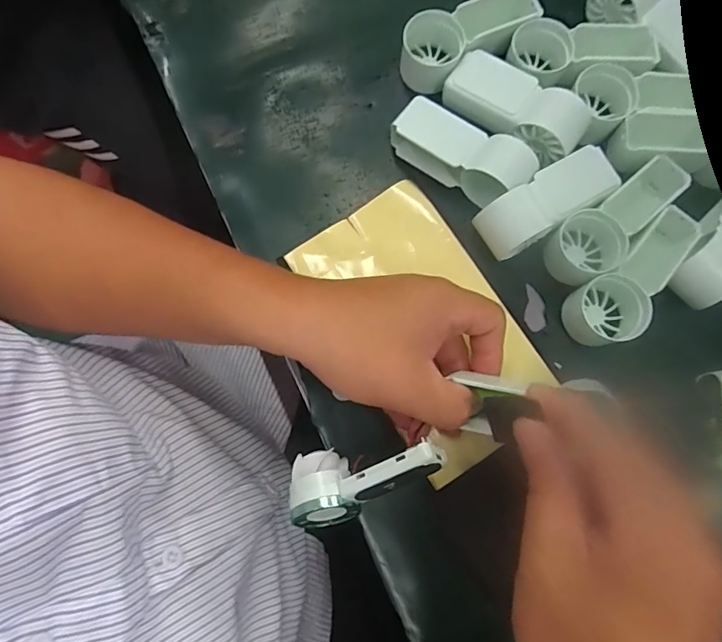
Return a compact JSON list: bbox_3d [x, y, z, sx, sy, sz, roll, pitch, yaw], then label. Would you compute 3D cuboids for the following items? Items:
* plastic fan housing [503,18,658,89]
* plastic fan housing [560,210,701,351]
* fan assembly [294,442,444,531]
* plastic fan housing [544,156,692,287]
[{"bbox_3d":[0.146,-0.176,0.326,0.091,0.034,0.048,-6,79,-3],"label":"plastic fan housing"},{"bbox_3d":[0.169,-0.027,0.297,0.040,0.034,0.099,44,81,7],"label":"plastic fan housing"},{"bbox_3d":[0.001,0.085,0.260,0.089,0.031,0.041,-23,79,21],"label":"fan assembly"},{"bbox_3d":[0.164,-0.062,0.305,0.099,0.034,0.038,-34,82,-7],"label":"plastic fan housing"}]

